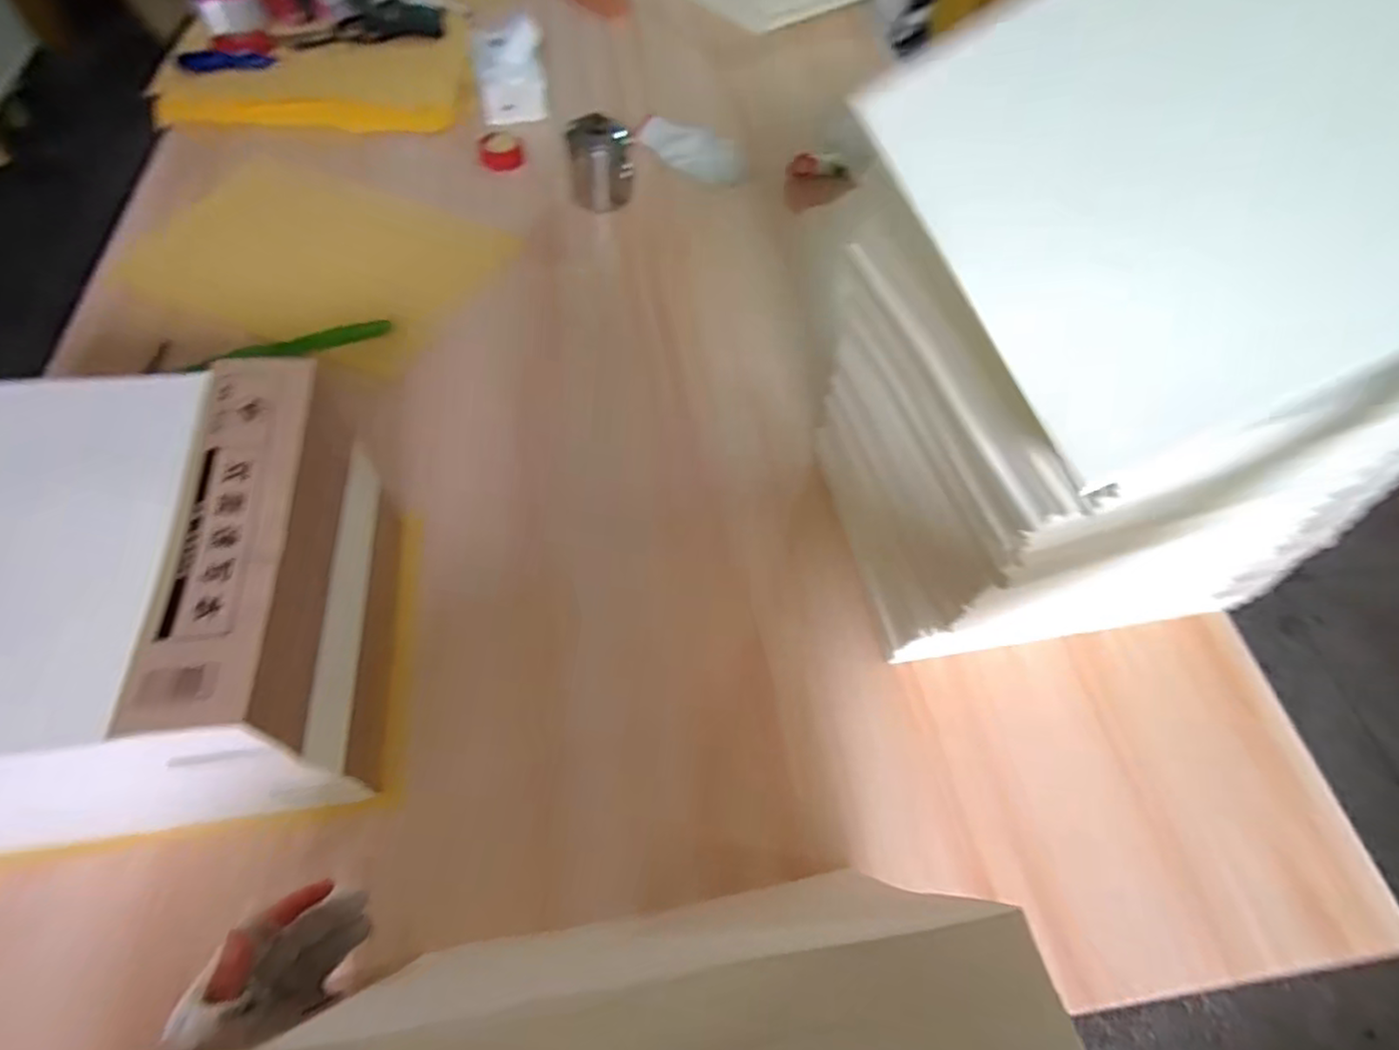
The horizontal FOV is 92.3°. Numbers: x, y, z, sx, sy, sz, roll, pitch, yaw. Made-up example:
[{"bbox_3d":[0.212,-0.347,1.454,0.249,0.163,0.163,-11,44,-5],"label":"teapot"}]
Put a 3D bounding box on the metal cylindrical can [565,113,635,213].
[{"bbox_3d":[-0.137,-0.505,0.940,0.090,0.095,0.074,-5,59,-6],"label":"metal cylindrical can"}]

